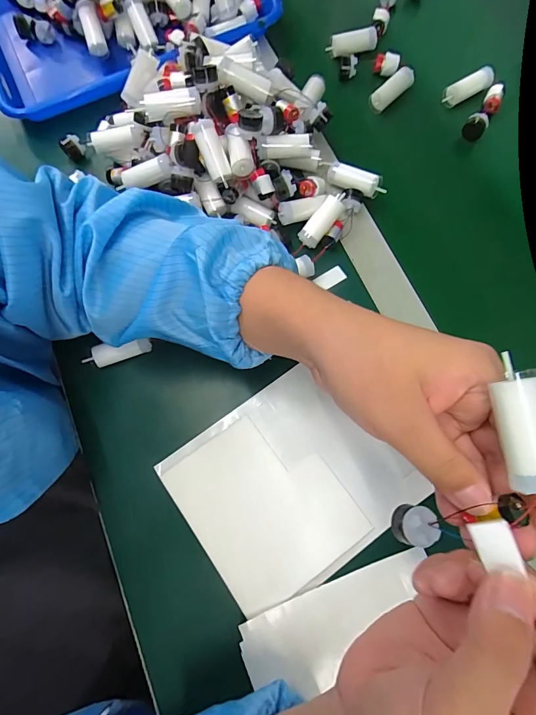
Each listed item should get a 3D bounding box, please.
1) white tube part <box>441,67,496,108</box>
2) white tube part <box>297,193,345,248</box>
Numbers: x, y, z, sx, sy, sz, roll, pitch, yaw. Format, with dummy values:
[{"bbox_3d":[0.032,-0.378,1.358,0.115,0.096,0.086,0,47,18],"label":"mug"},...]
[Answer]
[{"bbox_3d":[0.223,-0.300,0.422,0.063,0.018,0.015,-27,76,-5],"label":"white tube part"},{"bbox_3d":[0.052,-0.132,0.361,0.021,0.016,0.057,42,102,12],"label":"white tube part"}]

